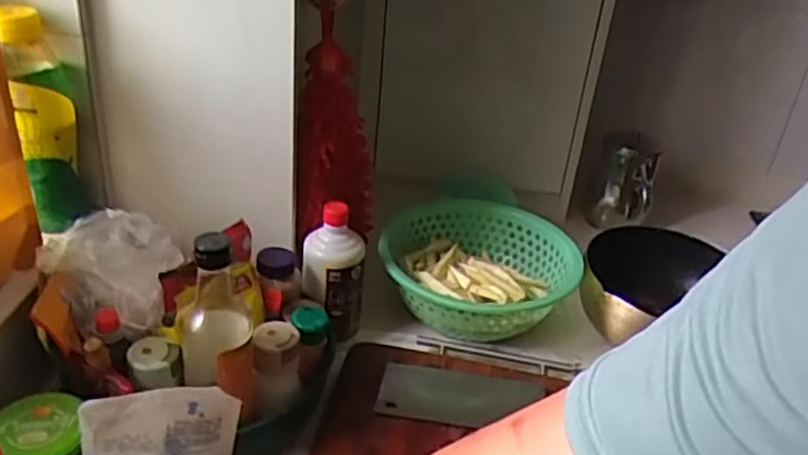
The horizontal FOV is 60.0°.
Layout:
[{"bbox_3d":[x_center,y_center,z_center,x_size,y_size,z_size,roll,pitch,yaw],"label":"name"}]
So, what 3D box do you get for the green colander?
[{"bbox_3d":[0.102,0.058,0.969,0.259,0.082,0.252,9,30,5],"label":"green colander"}]

